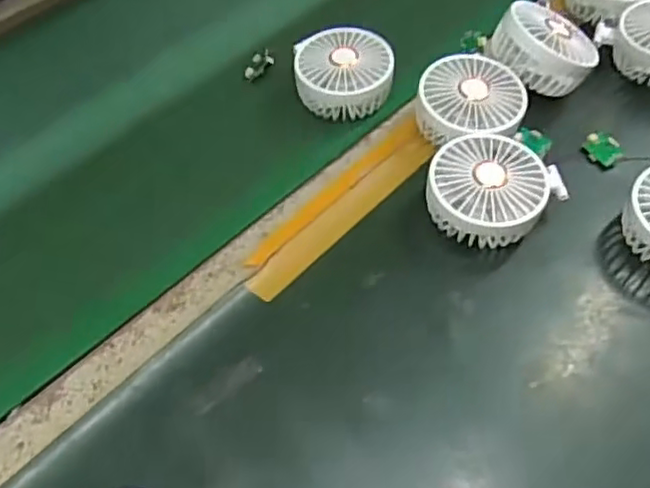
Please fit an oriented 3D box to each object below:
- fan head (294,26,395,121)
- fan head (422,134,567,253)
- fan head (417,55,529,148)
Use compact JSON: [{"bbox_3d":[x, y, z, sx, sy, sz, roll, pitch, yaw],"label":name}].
[{"bbox_3d":[0.018,-0.153,0.587,0.086,0.049,0.075,-2,54,2],"label":"fan head"},{"bbox_3d":[0.124,-0.038,0.492,0.089,0.042,0.082,-2,54,2],"label":"fan head"},{"bbox_3d":[0.121,-0.115,0.544,0.087,0.044,0.080,-2,54,2],"label":"fan head"}]

